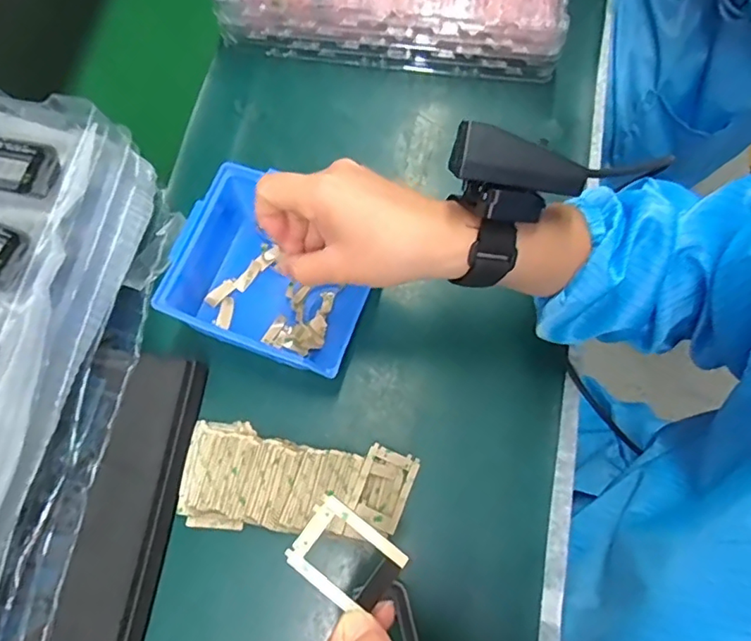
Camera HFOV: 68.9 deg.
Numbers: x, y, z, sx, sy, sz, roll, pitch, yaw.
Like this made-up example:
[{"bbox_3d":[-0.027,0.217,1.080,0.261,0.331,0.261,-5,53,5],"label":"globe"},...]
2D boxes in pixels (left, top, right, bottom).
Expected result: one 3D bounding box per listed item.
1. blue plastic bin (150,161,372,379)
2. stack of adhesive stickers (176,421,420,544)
[{"bbox_3d":[-0.074,-0.033,0.408,0.136,0.065,0.119,18,74,8],"label":"blue plastic bin"},{"bbox_3d":[-0.056,0.113,0.387,0.161,0.021,0.069,4,73,4],"label":"stack of adhesive stickers"}]

